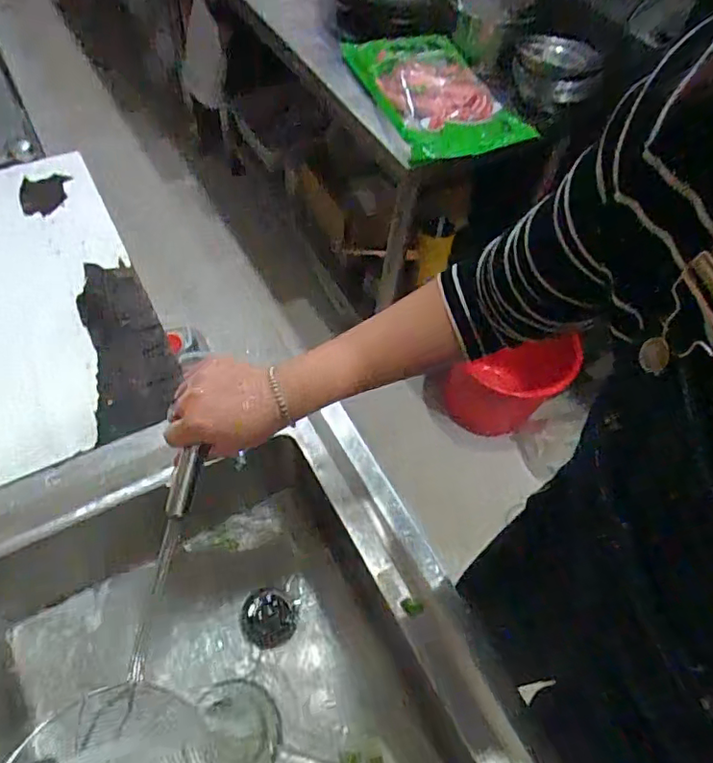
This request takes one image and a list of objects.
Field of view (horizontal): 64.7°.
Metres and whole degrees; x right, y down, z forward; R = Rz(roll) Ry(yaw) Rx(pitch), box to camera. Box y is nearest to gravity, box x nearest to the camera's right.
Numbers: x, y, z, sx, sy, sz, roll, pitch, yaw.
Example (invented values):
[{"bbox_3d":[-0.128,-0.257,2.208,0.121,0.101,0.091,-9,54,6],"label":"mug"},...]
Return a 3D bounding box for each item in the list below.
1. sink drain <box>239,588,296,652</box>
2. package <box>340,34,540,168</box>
[{"bbox_3d":[-0.117,0.309,0.739,0.068,0.014,0.070,-10,58,-11],"label":"sink drain"},{"bbox_3d":[0.146,-0.549,1.056,0.249,0.054,0.335,-15,59,-14],"label":"package"}]

